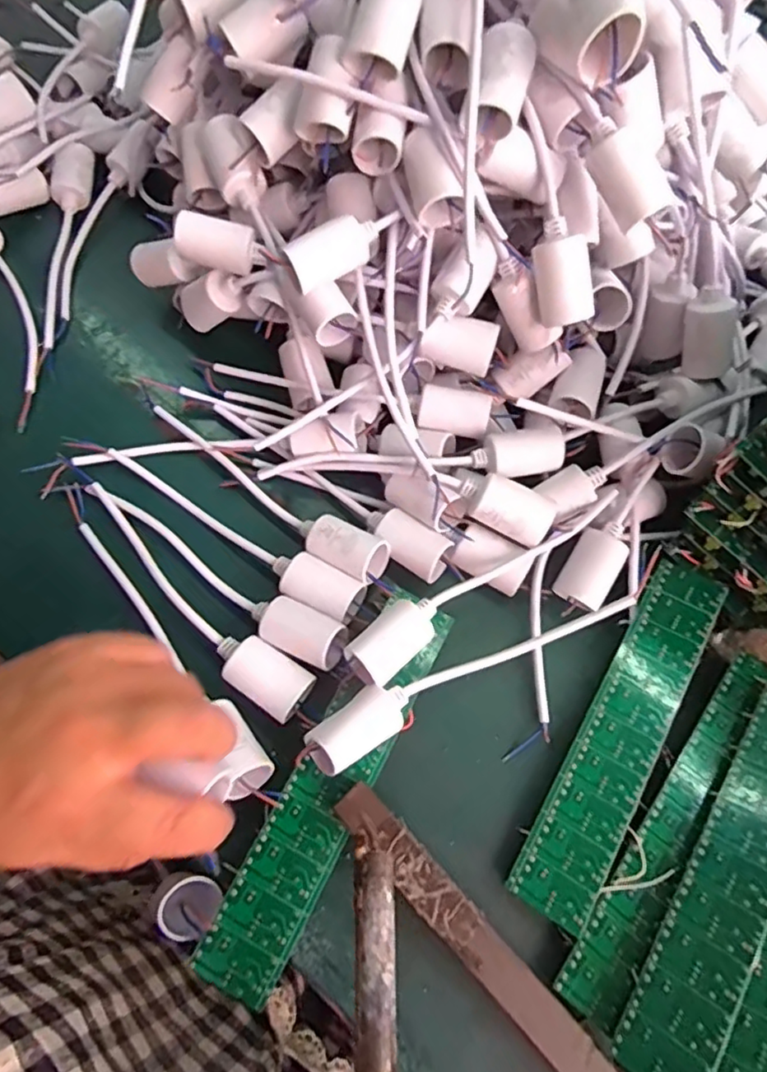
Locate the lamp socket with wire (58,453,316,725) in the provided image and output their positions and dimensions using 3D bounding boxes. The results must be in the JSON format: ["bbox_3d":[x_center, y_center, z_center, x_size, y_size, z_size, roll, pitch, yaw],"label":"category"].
[{"bbox_3d":[-0.126,0.025,0.347,0.211,0.026,0.030,38,69,14],"label":"lamp socket with wire"}]

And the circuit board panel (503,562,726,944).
[{"bbox_3d":[0.132,0.102,0.326,0.041,0.004,0.203,28,68,20],"label":"circuit board panel"}]

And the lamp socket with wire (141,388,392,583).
[{"bbox_3d":[-0.084,-0.033,0.375,0.199,0.034,0.028,33,68,12],"label":"lamp socket with wire"}]

